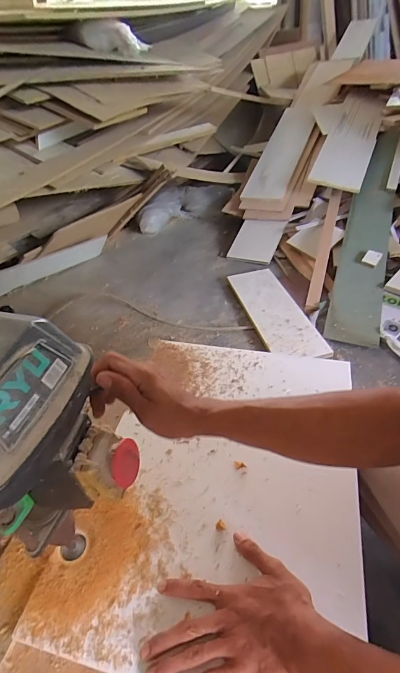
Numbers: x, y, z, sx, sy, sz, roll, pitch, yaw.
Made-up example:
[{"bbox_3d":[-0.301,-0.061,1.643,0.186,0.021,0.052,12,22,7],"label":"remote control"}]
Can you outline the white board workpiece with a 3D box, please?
[{"bbox_3d":[0.039,0.187,0.570,0.374,0.015,0.484,7,42,14],"label":"white board workpiece"}]

